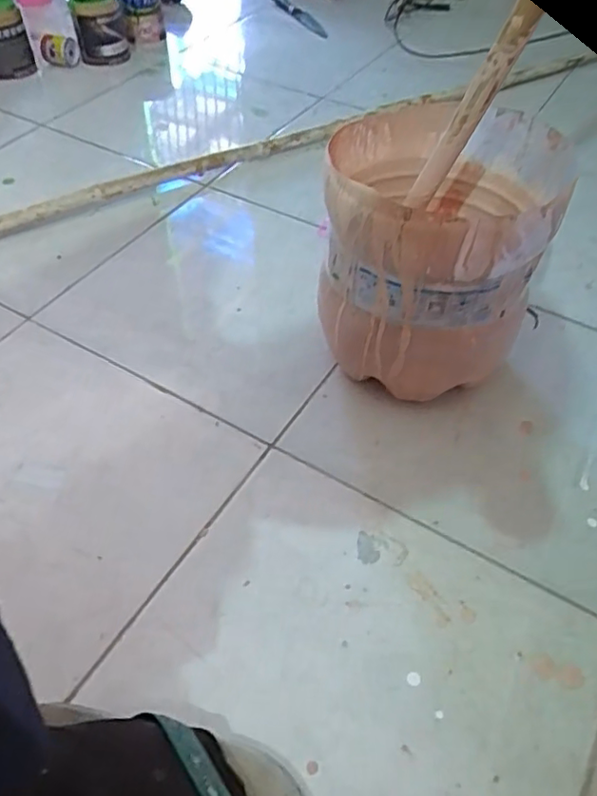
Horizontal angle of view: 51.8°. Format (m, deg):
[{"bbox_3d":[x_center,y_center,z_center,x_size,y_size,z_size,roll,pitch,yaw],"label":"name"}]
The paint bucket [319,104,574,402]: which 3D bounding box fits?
[{"bbox_3d":[0.149,-0.175,0.703,0.223,0.232,0.256,10,50,9],"label":"paint bucket"}]

